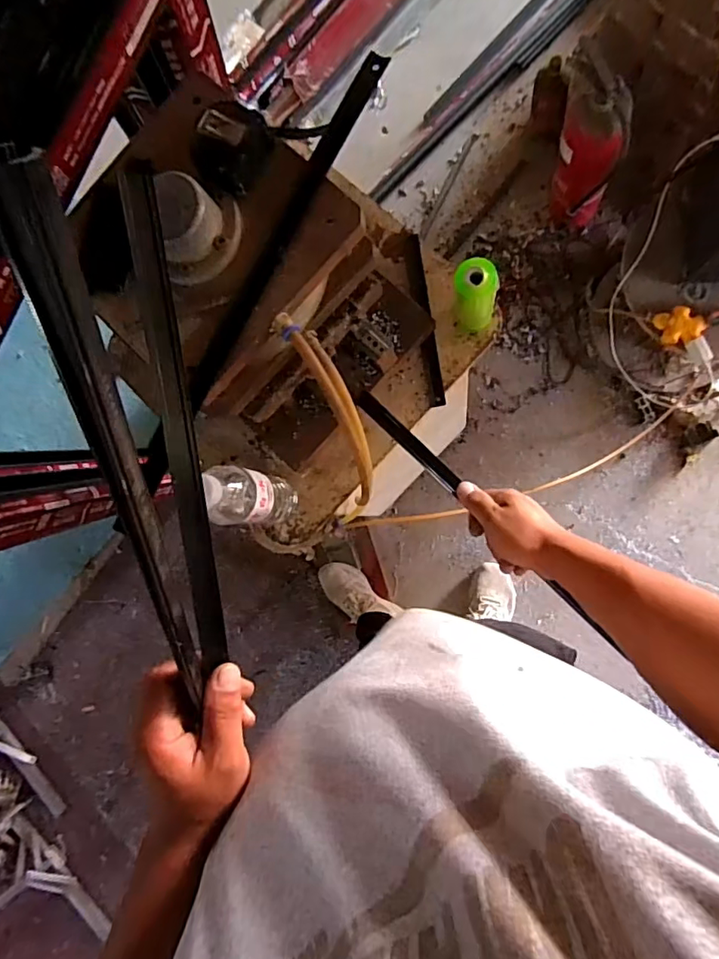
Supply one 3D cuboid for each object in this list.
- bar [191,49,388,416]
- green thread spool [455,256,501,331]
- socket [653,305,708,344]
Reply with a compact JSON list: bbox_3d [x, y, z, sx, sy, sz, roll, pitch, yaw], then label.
[{"bbox_3d":[-0.063,-0.206,0.451,0.021,0.013,0.317,30,93,10],"label":"bar"},{"bbox_3d":[0.134,-0.210,0.624,0.046,0.097,0.049,0,87,10],"label":"green thread spool"},{"bbox_3d":[0.641,-0.308,1.076,0.081,0.040,0.074,-16,85,8],"label":"socket"}]

